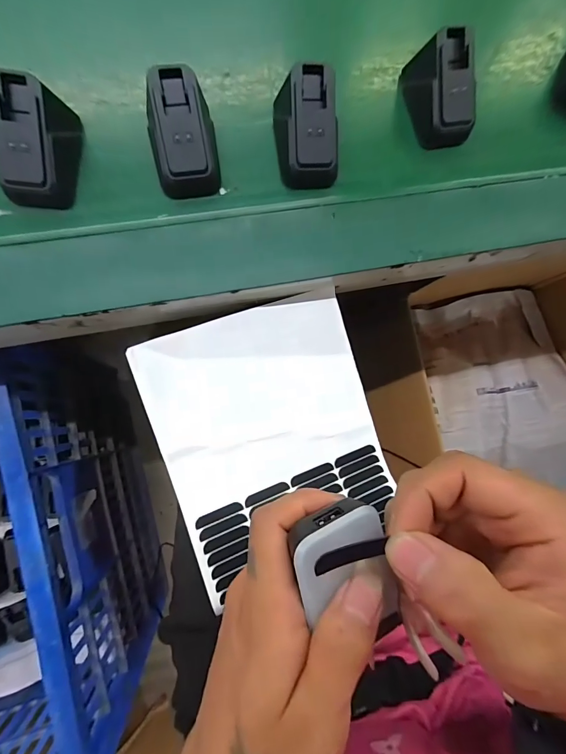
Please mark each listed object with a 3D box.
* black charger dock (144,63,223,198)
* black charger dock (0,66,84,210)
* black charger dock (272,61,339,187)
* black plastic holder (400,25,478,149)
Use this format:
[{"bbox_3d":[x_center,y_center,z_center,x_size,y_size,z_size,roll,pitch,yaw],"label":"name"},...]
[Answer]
[{"bbox_3d":[-0.067,-0.161,0.248,0.045,0.041,0.066,-8,85,-7],"label":"black charger dock"},{"bbox_3d":[-0.156,-0.149,0.235,0.042,0.040,0.071,7,84,-6],"label":"black charger dock"},{"bbox_3d":[0.017,-0.173,0.260,0.045,0.040,0.061,-13,86,-8],"label":"black charger dock"},{"bbox_3d":[0.121,-0.215,0.277,0.036,0.040,0.065,-16,86,-8],"label":"black plastic holder"}]

